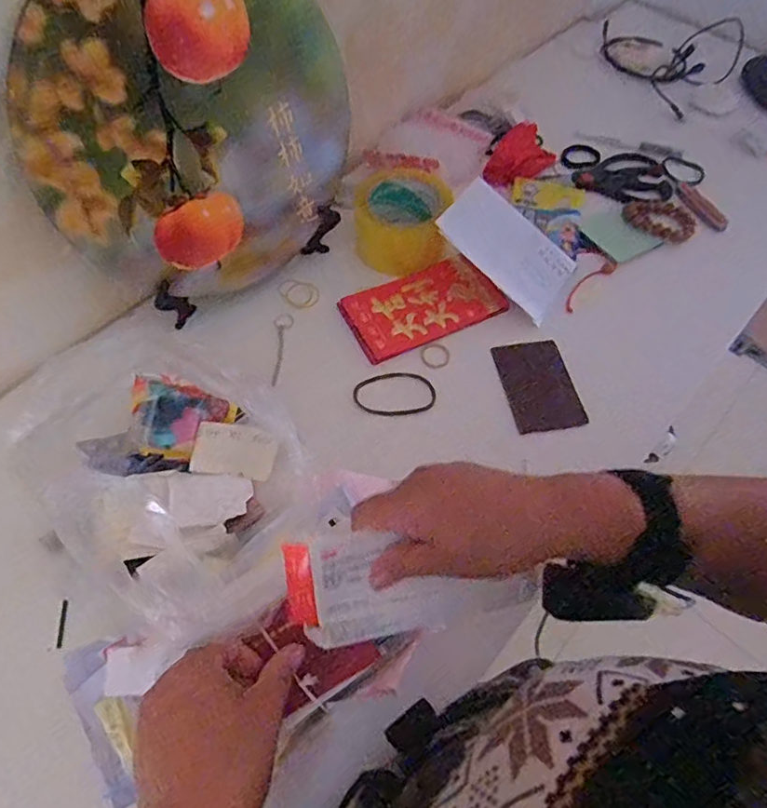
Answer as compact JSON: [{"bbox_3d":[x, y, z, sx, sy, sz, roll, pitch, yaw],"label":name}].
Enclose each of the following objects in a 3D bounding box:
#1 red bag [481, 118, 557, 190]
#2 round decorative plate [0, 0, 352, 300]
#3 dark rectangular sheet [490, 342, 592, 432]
[{"bbox_3d":[0.170,-0.314,0.695,0.062,0.031,0.097,36,65,17],"label":"red bag"},{"bbox_3d":[-0.152,-0.228,0.474,0.271,0.275,0.010,-49,54,3],"label":"round decorative plate"},{"bbox_3d":[0.154,-0.020,0.545,0.069,0.010,0.097,-11,61,-9],"label":"dark rectangular sheet"}]

